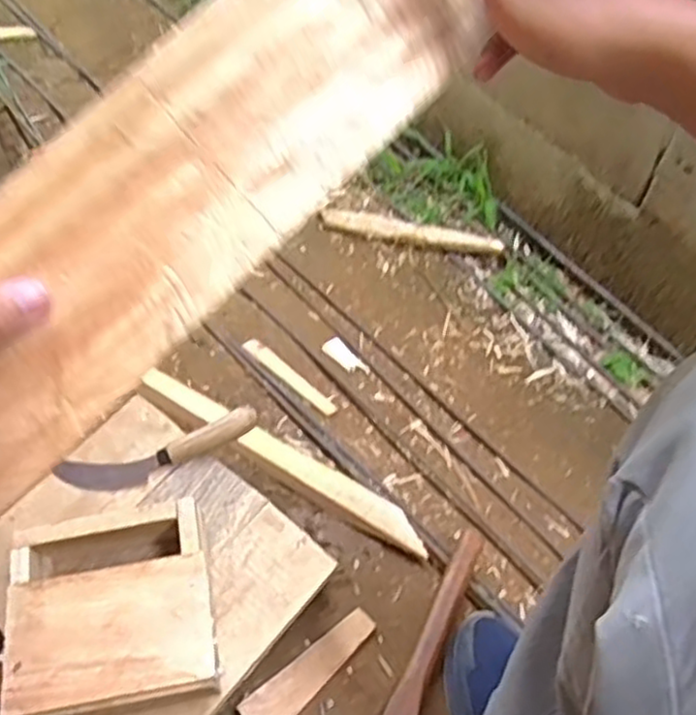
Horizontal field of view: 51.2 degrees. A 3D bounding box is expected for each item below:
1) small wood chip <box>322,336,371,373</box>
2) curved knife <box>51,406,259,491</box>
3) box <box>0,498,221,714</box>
[{"bbox_3d":[-0.003,0.001,0.999,0.028,0.009,0.072,-42,73,-15],"label":"small wood chip"},{"bbox_3d":[-0.182,0.093,0.699,0.193,0.032,0.041,-12,58,-10],"label":"curved knife"},{"bbox_3d":[-0.189,0.210,0.594,0.156,0.069,0.152,-8,57,-8],"label":"box"}]

